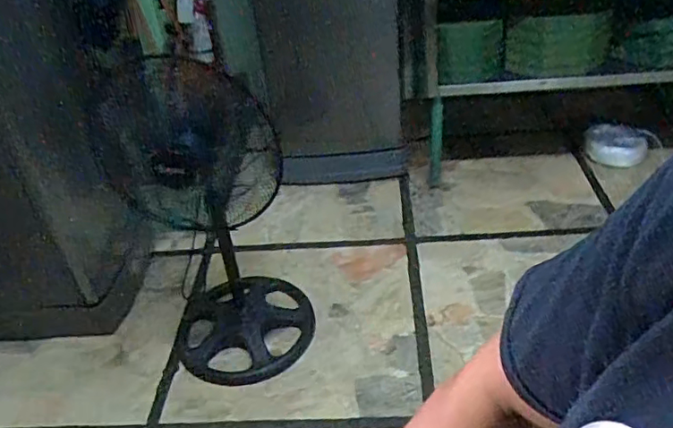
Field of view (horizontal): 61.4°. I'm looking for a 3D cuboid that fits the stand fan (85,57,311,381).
[{"bbox_3d":[-0.335,-0.046,1.512,0.395,0.882,0.450,-11,36,-7],"label":"stand fan"}]

